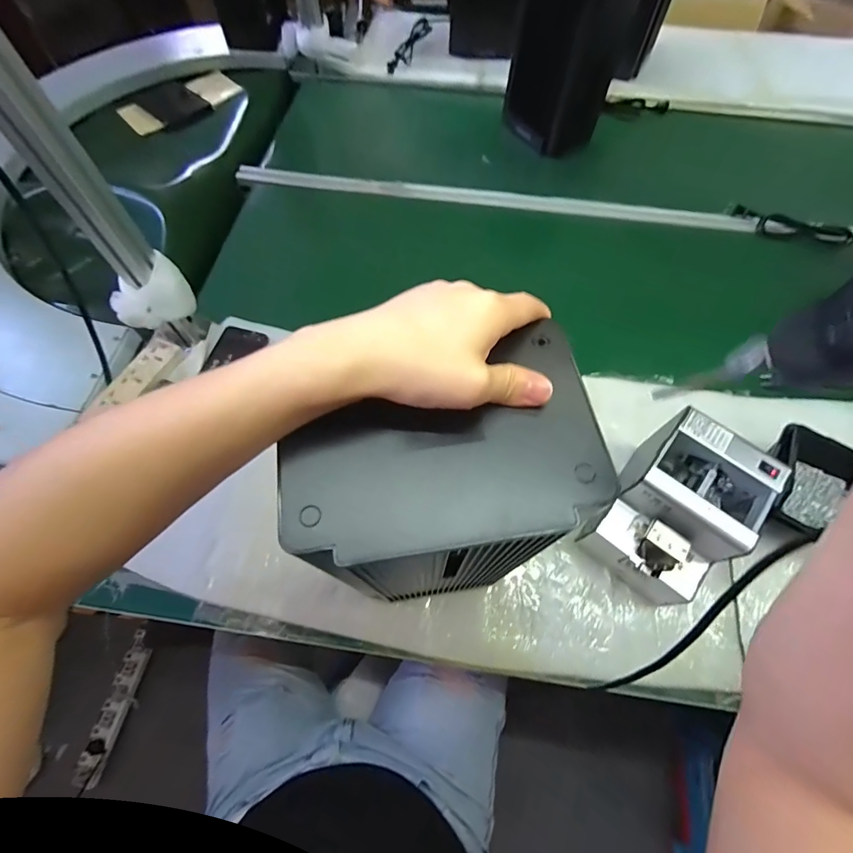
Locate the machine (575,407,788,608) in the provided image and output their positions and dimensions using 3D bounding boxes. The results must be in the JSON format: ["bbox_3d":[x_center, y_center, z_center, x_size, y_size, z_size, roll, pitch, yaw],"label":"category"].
[{"bbox_3d":[0.300,0.103,0.523,0.123,0.149,0.175,37,69,16],"label":"machine"}]

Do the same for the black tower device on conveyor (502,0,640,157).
[{"bbox_3d":[0.286,-0.781,0.859,0.141,0.343,0.182,-31,68,-15],"label":"black tower device on conveyor"}]

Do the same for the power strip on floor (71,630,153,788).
[{"bbox_3d":[-0.816,0.732,1.121,0.063,0.032,0.342,9,64,4],"label":"power strip on floor"}]

